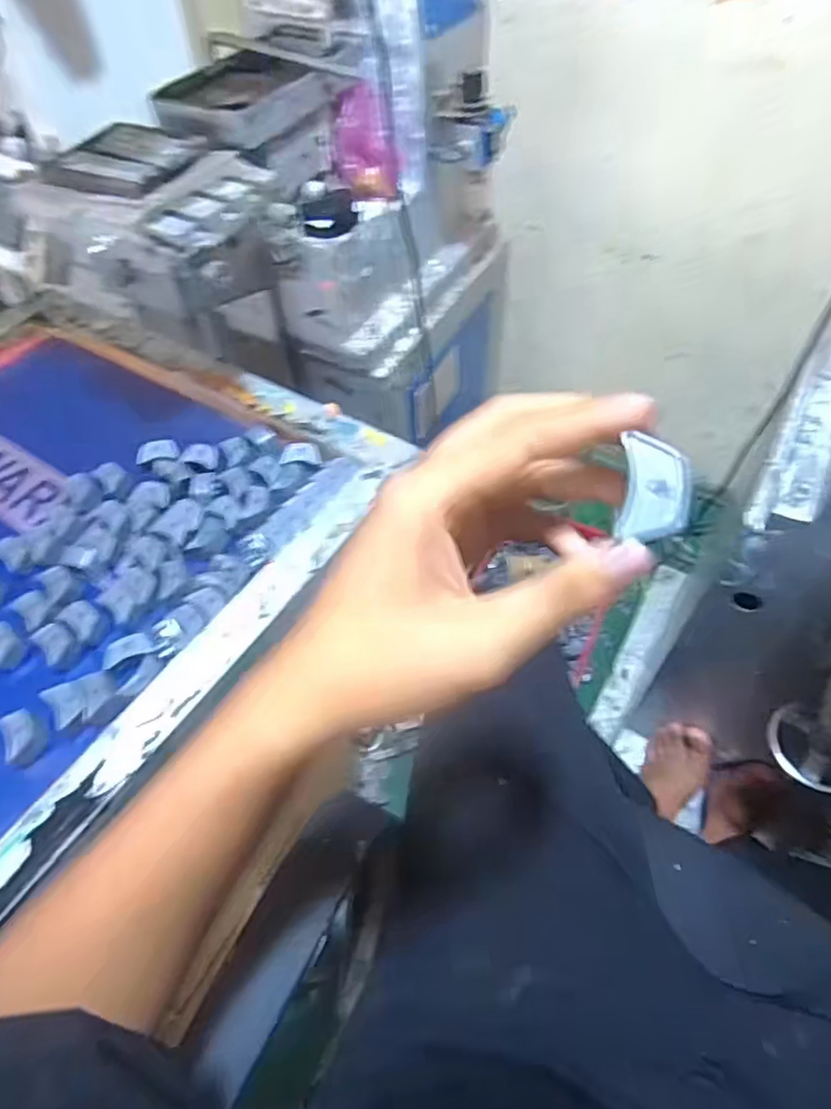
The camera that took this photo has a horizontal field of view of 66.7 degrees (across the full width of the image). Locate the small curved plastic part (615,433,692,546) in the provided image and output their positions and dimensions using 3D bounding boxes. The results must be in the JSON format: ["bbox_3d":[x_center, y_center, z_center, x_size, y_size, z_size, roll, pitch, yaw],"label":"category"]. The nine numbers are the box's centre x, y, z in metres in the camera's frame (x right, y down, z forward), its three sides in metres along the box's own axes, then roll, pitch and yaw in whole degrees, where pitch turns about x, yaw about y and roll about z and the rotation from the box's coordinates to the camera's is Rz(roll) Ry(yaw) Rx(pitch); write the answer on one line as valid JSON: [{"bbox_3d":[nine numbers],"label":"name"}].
[{"bbox_3d":[0.083,-0.022,0.216,0.024,0.004,0.035,7,86,2],"label":"small curved plastic part"}]

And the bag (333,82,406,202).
[{"bbox_3d":[-0.052,-0.431,0.665,0.063,0.086,0.066,4,54,5],"label":"bag"}]

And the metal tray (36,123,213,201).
[{"bbox_3d":[-0.234,-0.319,0.506,0.100,0.017,0.092,19,57,16],"label":"metal tray"}]

